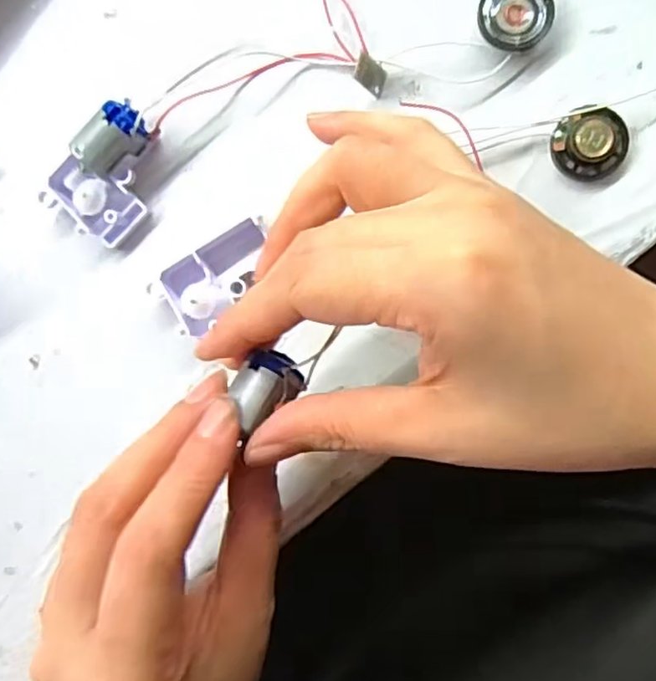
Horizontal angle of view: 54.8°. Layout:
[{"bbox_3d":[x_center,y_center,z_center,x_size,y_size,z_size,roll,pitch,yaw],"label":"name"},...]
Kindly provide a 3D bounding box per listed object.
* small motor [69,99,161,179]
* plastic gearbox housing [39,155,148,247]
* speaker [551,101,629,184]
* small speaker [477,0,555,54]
[{"bbox_3d":[-0.081,-0.076,0.240,0.029,0.018,0.017,-38,88,8],"label":"small motor"},{"bbox_3d":[-0.090,-0.056,0.246,0.034,0.014,0.029,38,97,4],"label":"plastic gearbox housing"},{"bbox_3d":[0.094,-0.071,0.226,0.026,0.009,0.025,0,94,7],"label":"speaker"},{"bbox_3d":[0.067,-0.117,0.227,0.025,0.009,0.025,-10,92,8],"label":"small speaker"}]

